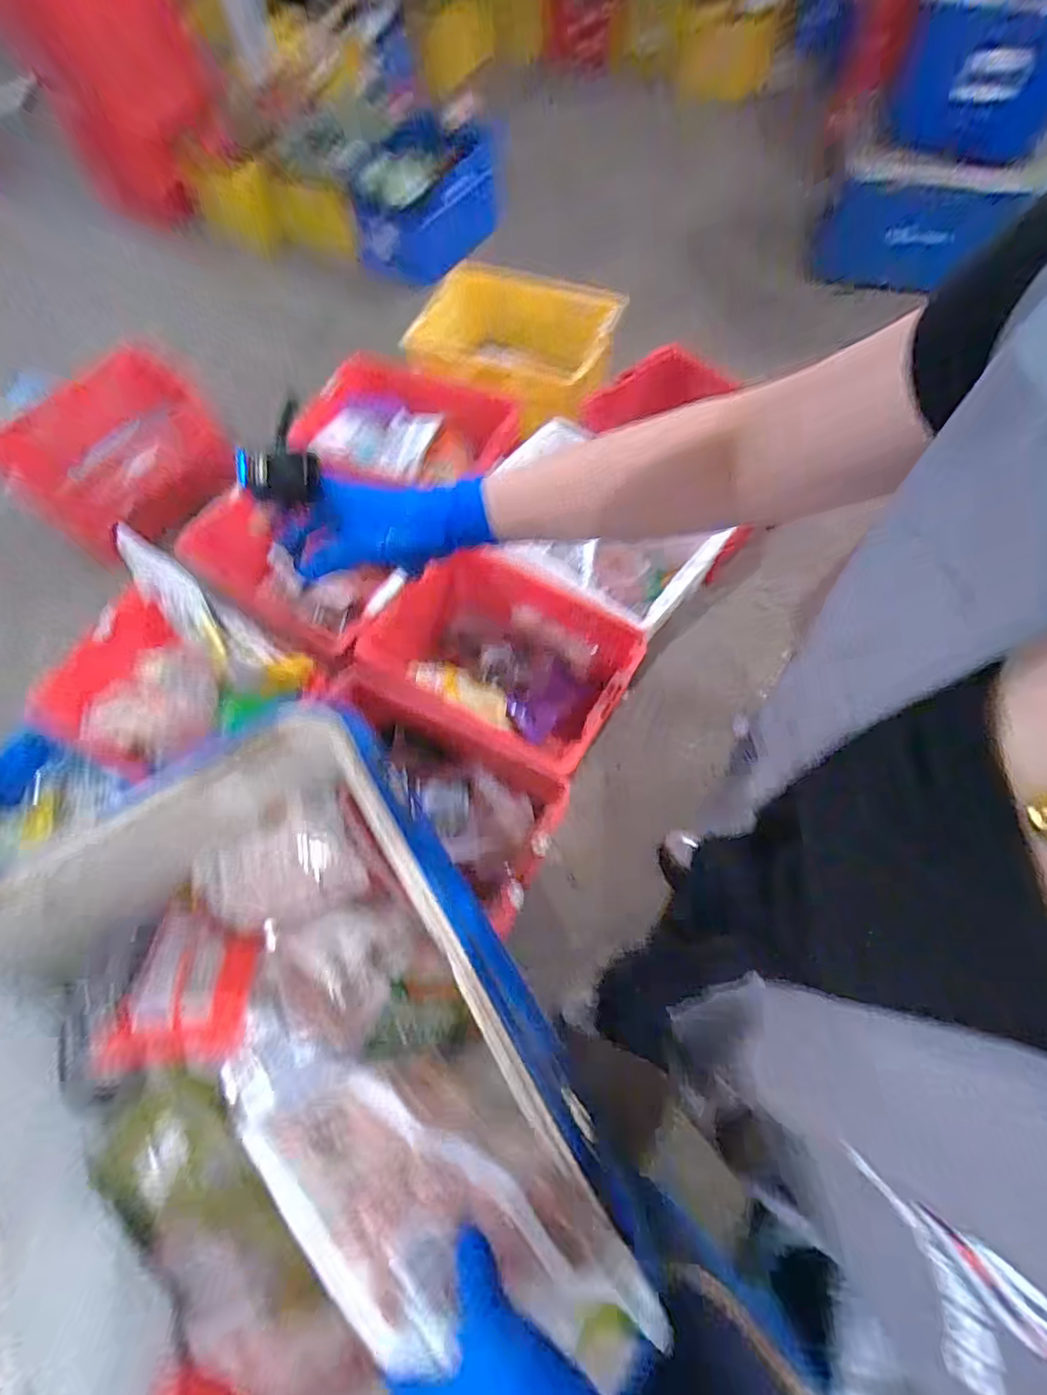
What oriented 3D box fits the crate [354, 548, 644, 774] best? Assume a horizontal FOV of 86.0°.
[{"bbox_3d":[-0.046,-0.084,1.437,0.597,0.267,0.390,32,72,15],"label":"crate"}]

